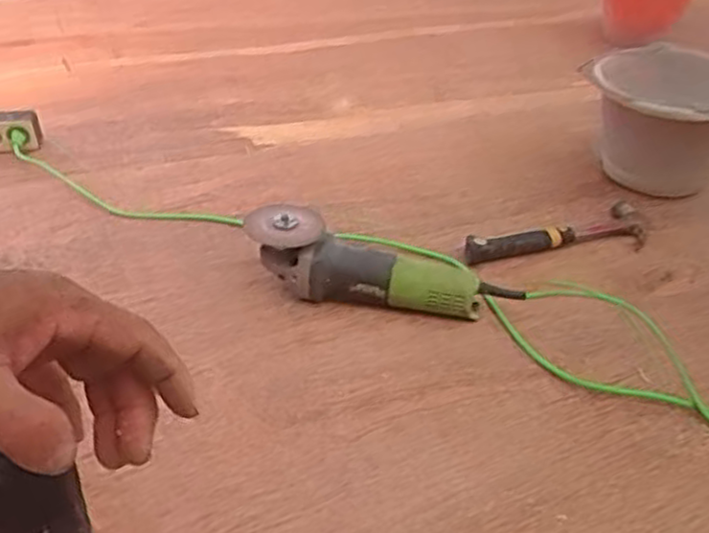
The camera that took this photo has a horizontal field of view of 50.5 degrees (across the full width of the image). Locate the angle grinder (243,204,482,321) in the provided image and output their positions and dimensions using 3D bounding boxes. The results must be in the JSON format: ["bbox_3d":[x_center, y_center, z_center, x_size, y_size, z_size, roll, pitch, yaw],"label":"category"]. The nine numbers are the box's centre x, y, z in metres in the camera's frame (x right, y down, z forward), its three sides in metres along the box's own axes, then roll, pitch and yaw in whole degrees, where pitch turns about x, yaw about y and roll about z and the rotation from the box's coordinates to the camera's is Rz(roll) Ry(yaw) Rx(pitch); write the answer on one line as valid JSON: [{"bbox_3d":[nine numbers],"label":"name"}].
[{"bbox_3d":[0.010,-0.006,0.926,0.283,0.107,0.112,7,35,7],"label":"angle grinder"}]

